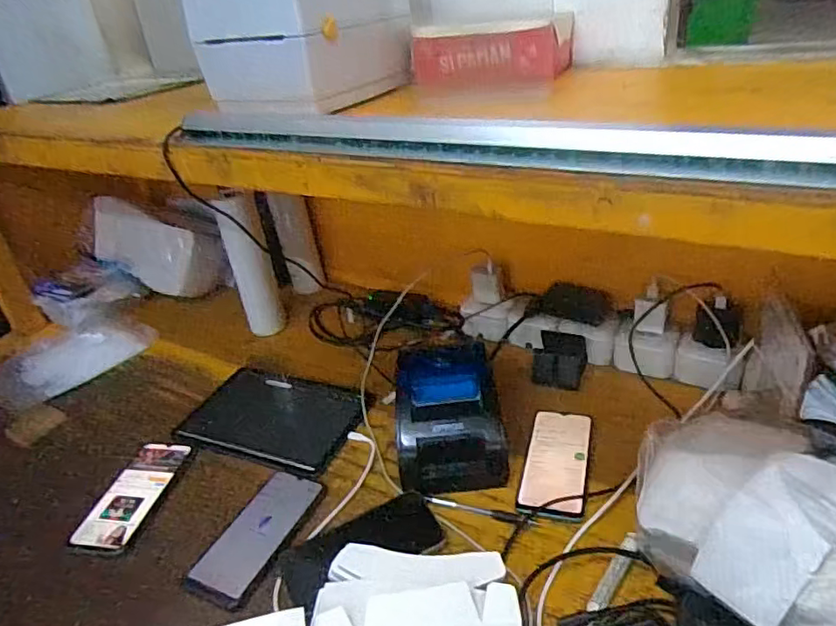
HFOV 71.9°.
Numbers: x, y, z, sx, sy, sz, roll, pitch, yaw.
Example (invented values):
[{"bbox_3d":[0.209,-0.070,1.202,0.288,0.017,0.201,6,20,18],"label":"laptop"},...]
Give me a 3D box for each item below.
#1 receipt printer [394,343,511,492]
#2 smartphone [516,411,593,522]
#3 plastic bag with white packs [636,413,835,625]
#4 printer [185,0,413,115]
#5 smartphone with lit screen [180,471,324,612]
[{"bbox_3d":[0.035,0.127,0.704,0.127,0.106,0.147,-8,31,-1],"label":"receipt printer"},{"bbox_3d":[0.168,0.178,0.694,0.074,0.011,0.166,4,32,18],"label":"smartphone"},{"bbox_3d":[0.304,0.185,0.446,0.162,0.111,0.292,-26,35,-28],"label":"plastic bag with white packs"},{"bbox_3d":[-0.128,-0.334,0.682,0.162,0.159,0.211,17,38,35],"label":"printer"},{"bbox_3d":[-0.182,0.248,0.647,0.077,0.013,0.169,17,35,18],"label":"smartphone with lit screen"}]

